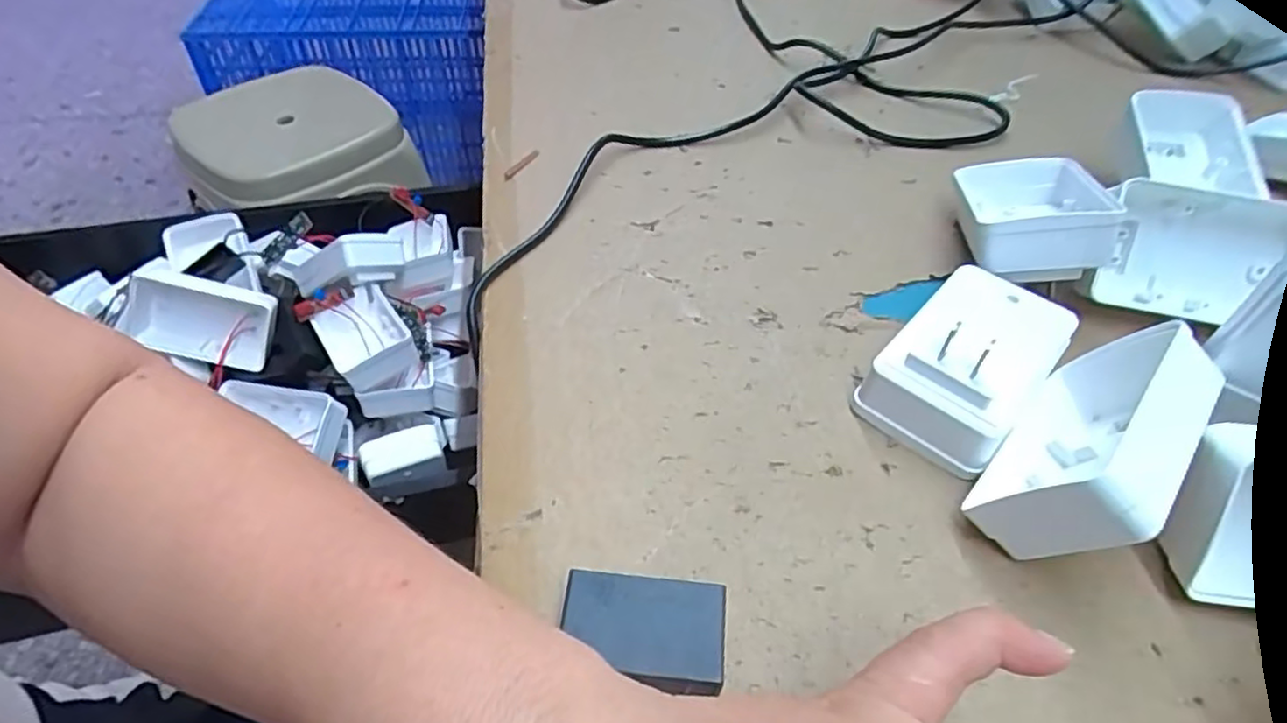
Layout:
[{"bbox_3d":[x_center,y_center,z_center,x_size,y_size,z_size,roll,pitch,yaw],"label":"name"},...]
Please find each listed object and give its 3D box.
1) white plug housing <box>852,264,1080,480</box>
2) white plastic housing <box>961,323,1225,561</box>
[{"bbox_3d":[0.130,-0.001,0.273,0.051,0.034,0.085,35,56,26],"label":"white plug housing"},{"bbox_3d":[0.155,0.029,0.233,0.088,0.058,0.033,-37,84,-29],"label":"white plastic housing"}]

